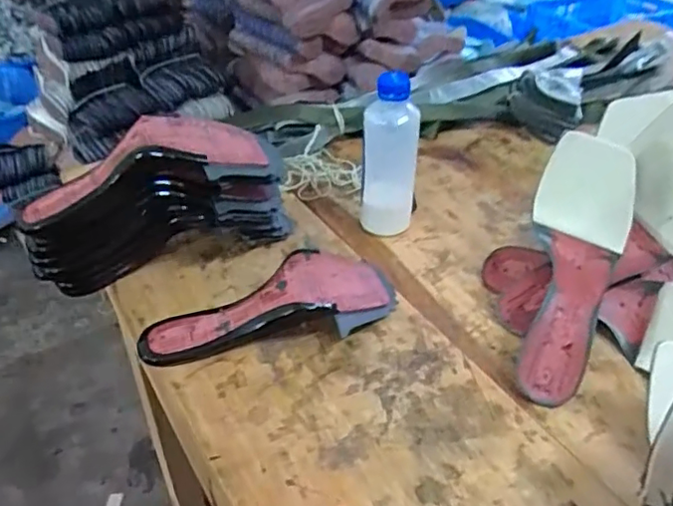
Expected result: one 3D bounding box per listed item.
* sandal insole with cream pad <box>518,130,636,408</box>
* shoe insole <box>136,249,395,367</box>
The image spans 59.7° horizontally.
[{"bbox_3d":[0.211,0.016,0.523,0.084,0.055,0.240,13,74,14],"label":"sandal insole with cream pad"},{"bbox_3d":[-0.050,0.048,0.536,0.245,0.050,0.095,-18,43,-23],"label":"shoe insole"}]

